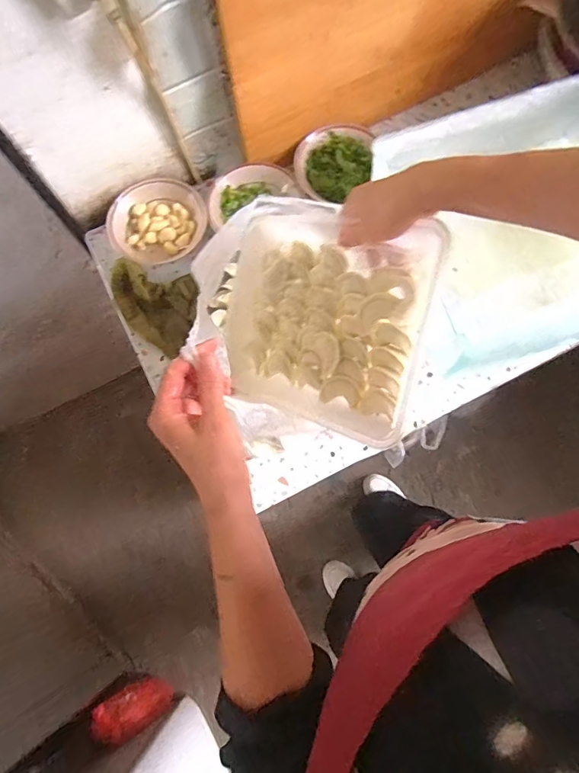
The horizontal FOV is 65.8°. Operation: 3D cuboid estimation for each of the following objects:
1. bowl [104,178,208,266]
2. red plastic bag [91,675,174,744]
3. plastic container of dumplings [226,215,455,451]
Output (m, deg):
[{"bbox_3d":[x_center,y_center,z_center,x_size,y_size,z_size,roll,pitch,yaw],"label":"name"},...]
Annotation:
[{"bbox_3d":[-0.231,-0.291,0.795,0.167,0.049,0.144,-10,76,-1],"label":"bowl"},{"bbox_3d":[-0.423,0.854,1.184,0.054,0.285,0.118,-32,63,10],"label":"red plastic bag"},{"bbox_3d":[0.035,-0.089,0.548,0.303,0.044,0.253,19,97,43],"label":"plastic container of dumplings"}]

